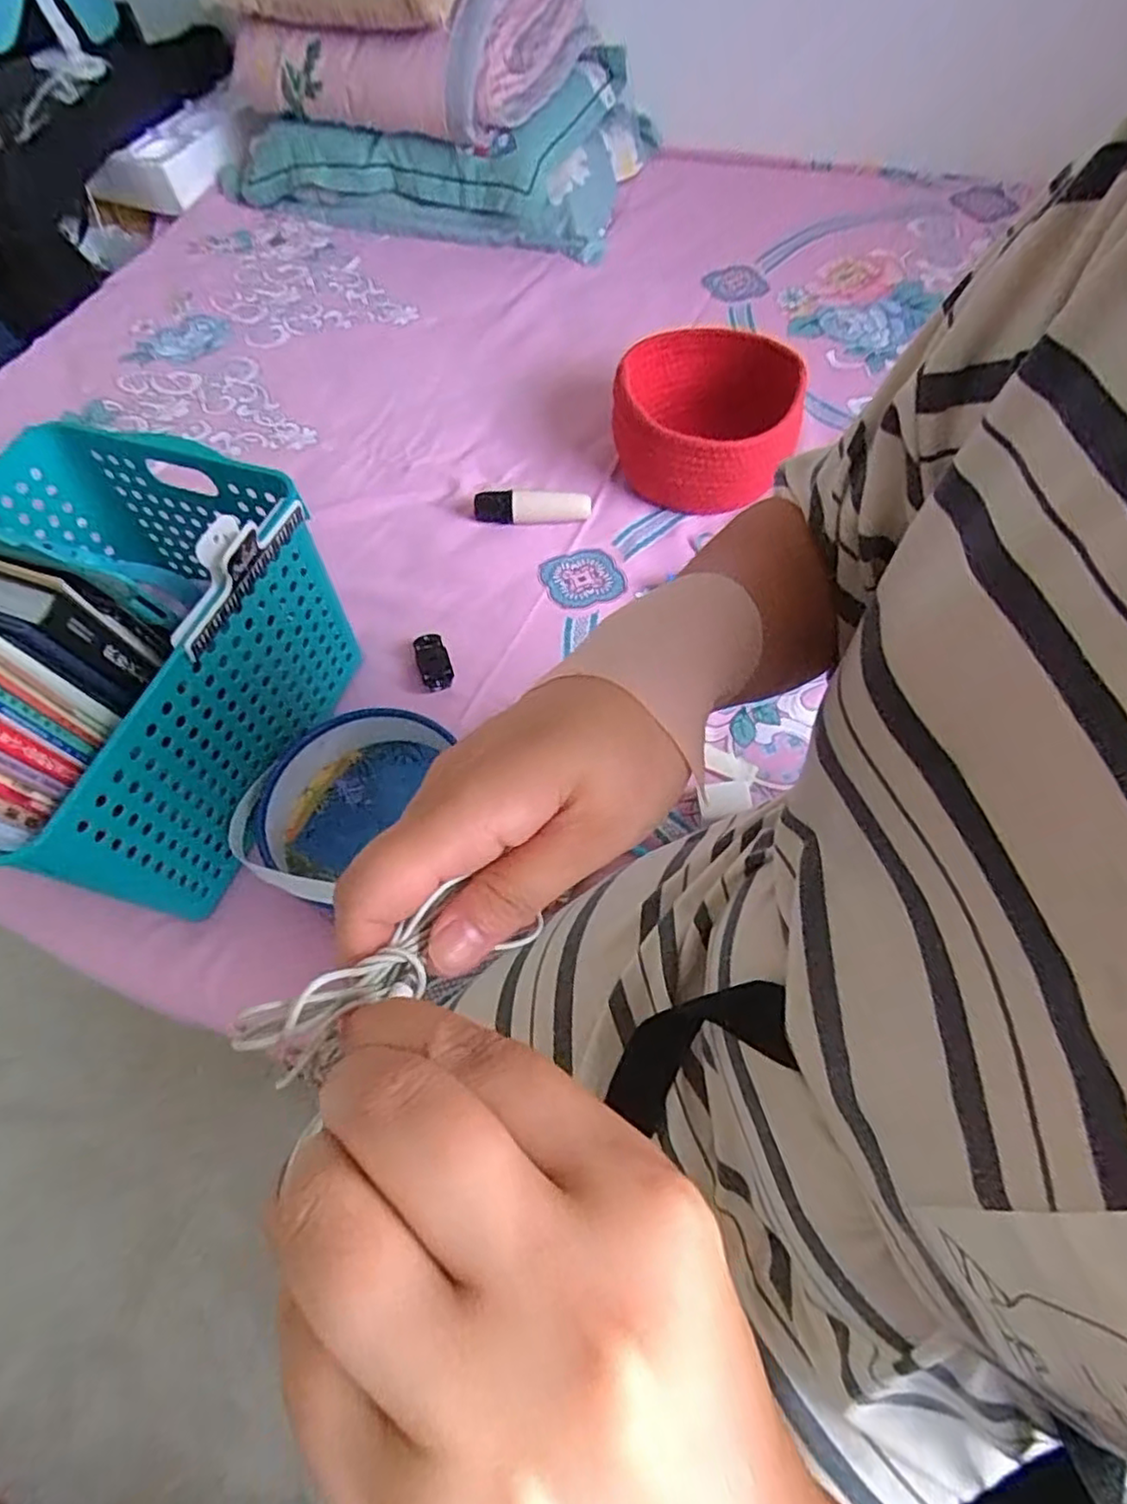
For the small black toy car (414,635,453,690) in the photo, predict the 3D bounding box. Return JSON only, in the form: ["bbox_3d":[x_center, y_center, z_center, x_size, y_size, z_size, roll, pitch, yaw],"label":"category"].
[{"bbox_3d":[-0.133,-0.092,0.702,0.031,0.018,0.065,-18,61,-6],"label":"small black toy car"}]

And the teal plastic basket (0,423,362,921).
[{"bbox_3d":[-0.375,-0.068,0.578,0.281,0.212,0.329,19,63,15],"label":"teal plastic basket"}]

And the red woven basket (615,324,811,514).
[{"bbox_3d":[0.160,-0.382,0.779,0.193,0.131,0.211,5,61,8],"label":"red woven basket"}]

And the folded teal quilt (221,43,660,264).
[{"bbox_3d":[-0.233,-1.051,1.195,0.722,0.149,0.386,13,62,12],"label":"folded teal quilt"}]

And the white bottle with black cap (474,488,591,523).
[{"bbox_3d":[-0.036,-0.288,0.795,0.133,0.032,0.030,-6,60,1],"label":"white bottle with black cap"}]

